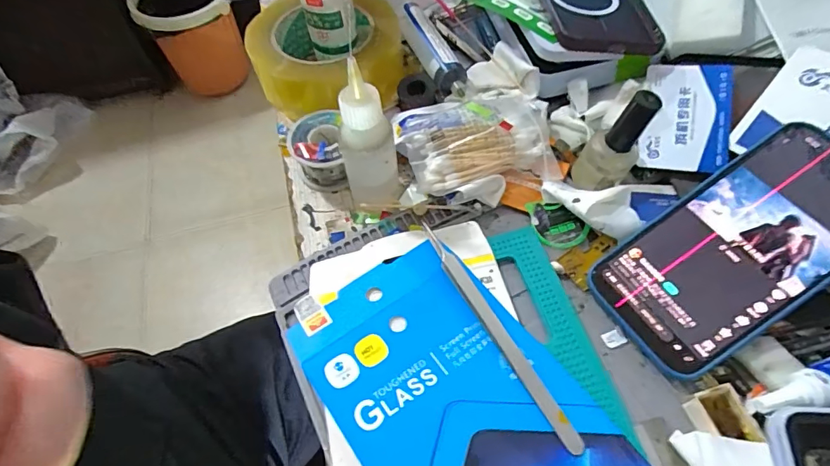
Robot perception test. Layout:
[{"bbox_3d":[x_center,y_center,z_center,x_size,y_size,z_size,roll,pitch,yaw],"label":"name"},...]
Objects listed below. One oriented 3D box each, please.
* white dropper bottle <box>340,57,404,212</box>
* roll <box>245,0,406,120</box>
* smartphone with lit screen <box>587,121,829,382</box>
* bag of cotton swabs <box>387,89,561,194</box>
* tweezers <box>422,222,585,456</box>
[{"bbox_3d":[-0.029,-0.056,0.296,0.032,0.102,0.027,0,58,3],"label":"white dropper bottle"},{"bbox_3d":[-0.074,-0.148,0.398,0.121,0.050,0.121,-1,58,2],"label":"roll"},{"bbox_3d":[0.187,0.007,0.271,0.164,0.008,0.078,-37,62,2],"label":"smartphone with lit screen"},{"bbox_3d":[0.043,-0.070,0.336,0.107,0.033,0.083,-7,58,-1],"label":"bag of cotton swabs"},{"bbox_3d":[0.045,0.053,0.275,0.012,0.010,0.153,-27,61,-13],"label":"tweezers"}]

